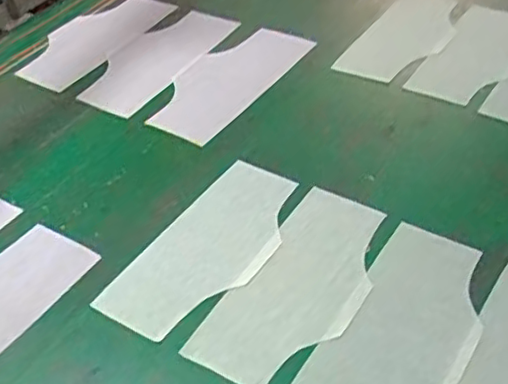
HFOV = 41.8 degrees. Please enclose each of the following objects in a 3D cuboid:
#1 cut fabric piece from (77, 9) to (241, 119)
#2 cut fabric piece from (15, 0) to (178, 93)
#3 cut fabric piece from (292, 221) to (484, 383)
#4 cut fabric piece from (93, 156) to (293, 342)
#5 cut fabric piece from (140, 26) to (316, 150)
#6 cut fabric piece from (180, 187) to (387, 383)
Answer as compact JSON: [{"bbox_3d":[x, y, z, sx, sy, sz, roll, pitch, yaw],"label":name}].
[{"bbox_3d":[-0.160,-0.234,1.135,0.146,0.010,0.323,18,47,26],"label":"cut fabric piece"},{"bbox_3d":[-0.291,-0.282,1.199,0.159,0.011,0.319,19,46,26],"label":"cut fabric piece"},{"bbox_3d":[0.151,0.139,0.675,0.127,0.008,0.272,21,49,28],"label":"cut fabric piece"},{"bbox_3d":[-0.049,0.061,0.789,0.129,0.007,0.276,22,49,29],"label":"cut fabric piece"},{"bbox_3d":[-0.042,-0.184,1.053,0.156,0.011,0.298,22,49,28],"label":"cut fabric piece"},{"bbox_3d":[0.054,0.097,0.731,0.132,0.009,0.280,20,48,27],"label":"cut fabric piece"}]

